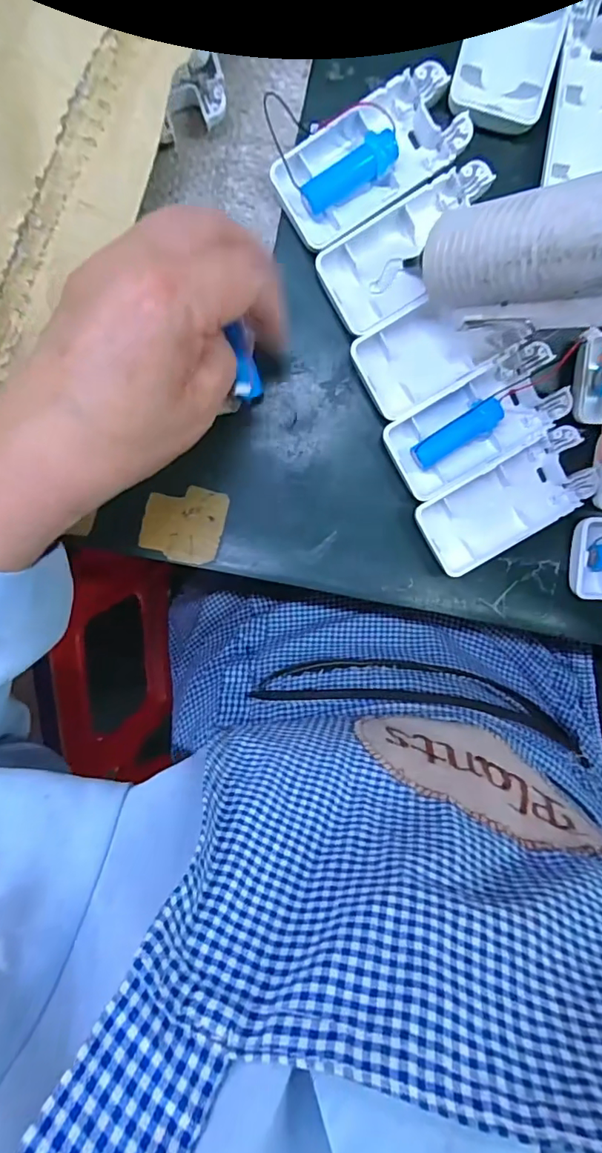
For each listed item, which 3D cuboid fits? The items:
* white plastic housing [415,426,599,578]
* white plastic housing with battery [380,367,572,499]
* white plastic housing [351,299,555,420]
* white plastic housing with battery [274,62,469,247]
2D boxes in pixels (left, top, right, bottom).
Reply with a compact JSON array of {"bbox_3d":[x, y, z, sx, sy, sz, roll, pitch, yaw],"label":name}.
[{"bbox_3d":[0.110,-0.040,0.275,0.091,0.012,0.046,-31,97,3],"label":"white plastic housing"},{"bbox_3d":[0.092,-0.079,0.268,0.090,0.014,0.043,-28,97,3],"label":"white plastic housing with battery"},{"bbox_3d":[0.074,-0.116,0.263,0.090,0.014,0.046,-19,98,2],"label":"white plastic housing"},{"bbox_3d":[0.033,-0.202,0.247,0.091,0.013,0.045,-32,97,3],"label":"white plastic housing with battery"}]

